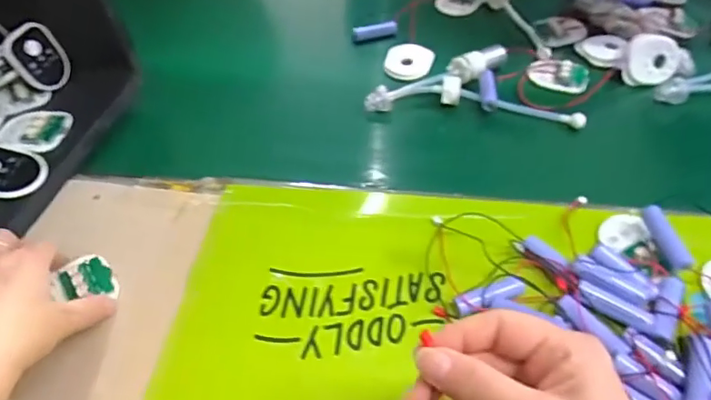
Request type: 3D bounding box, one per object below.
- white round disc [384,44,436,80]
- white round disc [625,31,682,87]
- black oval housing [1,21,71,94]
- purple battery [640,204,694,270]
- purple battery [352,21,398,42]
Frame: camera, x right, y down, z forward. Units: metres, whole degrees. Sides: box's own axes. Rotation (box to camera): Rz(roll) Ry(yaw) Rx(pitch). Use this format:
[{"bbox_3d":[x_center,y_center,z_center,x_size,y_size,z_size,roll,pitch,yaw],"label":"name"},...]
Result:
[{"bbox_3d":[0.059,-0.154,0.589,0.050,0.012,0.052,-1,47,1],"label":"white round disc"},{"bbox_3d":[0.306,-0.147,0.543,0.058,0.052,0.011,-23,18,-1],"label":"white round disc"},{"bbox_3d":[-0.305,-0.136,0.512,0.015,0.060,0.052,-1,36,29],"label":"black oval housing"},{"bbox_3d":[0.217,0.026,0.372,0.013,0.017,0.052,-8,47,-5],"label":"purple battery"},{"bbox_3d":[0.023,-0.199,0.630,0.052,0.017,0.015,-9,47,-6],"label":"purple battery"}]

